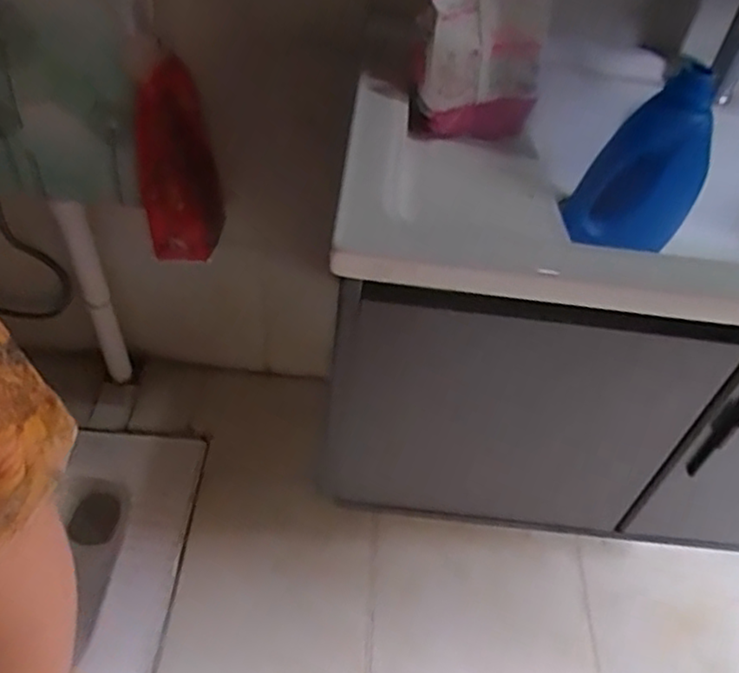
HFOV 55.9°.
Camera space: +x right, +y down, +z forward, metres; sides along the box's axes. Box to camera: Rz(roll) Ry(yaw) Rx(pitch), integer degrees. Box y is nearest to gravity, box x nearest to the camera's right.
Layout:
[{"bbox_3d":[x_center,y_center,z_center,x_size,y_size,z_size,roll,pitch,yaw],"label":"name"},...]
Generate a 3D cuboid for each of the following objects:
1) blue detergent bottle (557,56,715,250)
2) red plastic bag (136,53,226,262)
[{"bbox_3d":[0.340,-0.213,0.857,0.155,0.225,0.072,5,46,-2],"label":"blue detergent bottle"},{"bbox_3d":[-0.295,-0.266,1.083,0.123,0.309,0.087,-8,27,-12],"label":"red plastic bag"}]

